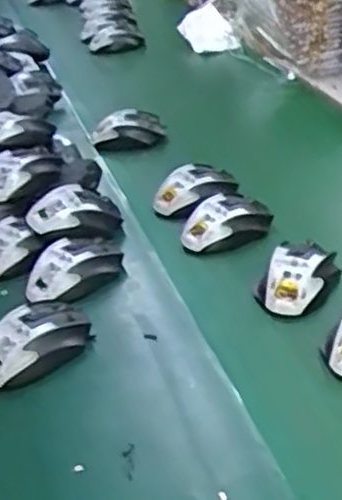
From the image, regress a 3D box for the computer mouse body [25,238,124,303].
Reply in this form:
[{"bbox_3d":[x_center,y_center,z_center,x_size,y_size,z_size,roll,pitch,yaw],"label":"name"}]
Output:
[{"bbox_3d":[-0.107,0.022,0.790,0.075,0.038,0.115,19,41,30],"label":"computer mouse body"}]

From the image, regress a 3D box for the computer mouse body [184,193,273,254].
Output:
[{"bbox_3d":[0.064,-0.031,0.865,0.106,0.049,0.073,-15,36,-15],"label":"computer mouse body"}]

